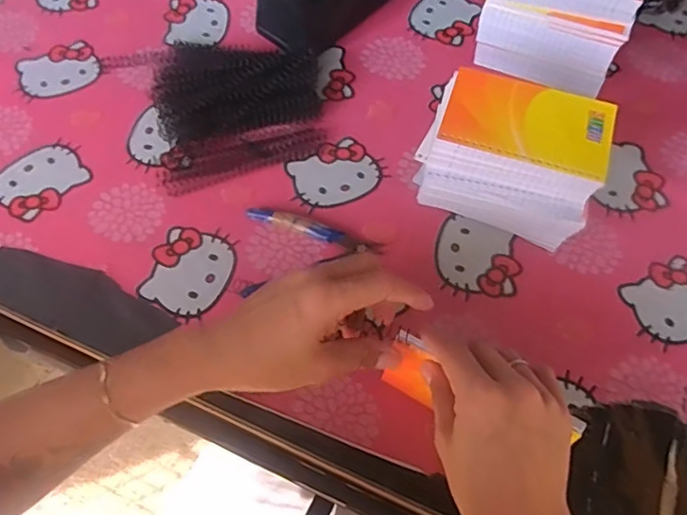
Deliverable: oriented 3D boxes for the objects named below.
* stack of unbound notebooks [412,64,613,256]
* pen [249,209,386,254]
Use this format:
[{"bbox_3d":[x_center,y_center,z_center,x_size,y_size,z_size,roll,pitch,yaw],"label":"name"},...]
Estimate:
[{"bbox_3d":[0.140,-0.082,0.492,0.136,0.093,0.096,17,64,8],"label":"stack of unbound notebooks"},{"bbox_3d":[-0.024,-0.023,0.499,0.120,0.015,0.017,19,64,8],"label":"pen"}]

